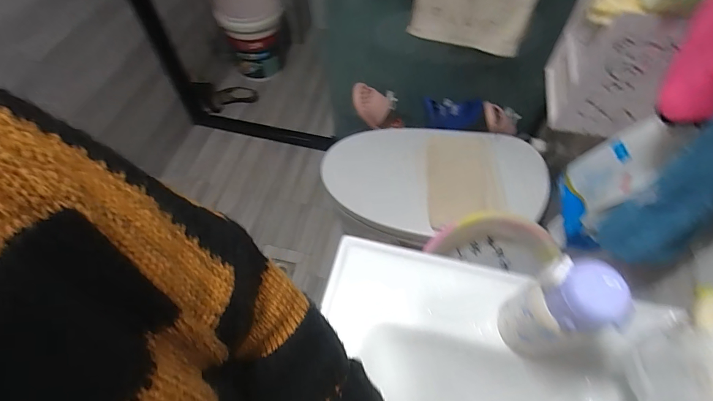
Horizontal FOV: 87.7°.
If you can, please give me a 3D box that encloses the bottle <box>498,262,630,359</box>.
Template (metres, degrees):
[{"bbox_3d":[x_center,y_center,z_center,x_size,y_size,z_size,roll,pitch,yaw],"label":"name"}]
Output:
[{"bbox_3d":[0.221,0.129,0.425,0.061,0.182,0.066,0,58,0],"label":"bottle"}]

